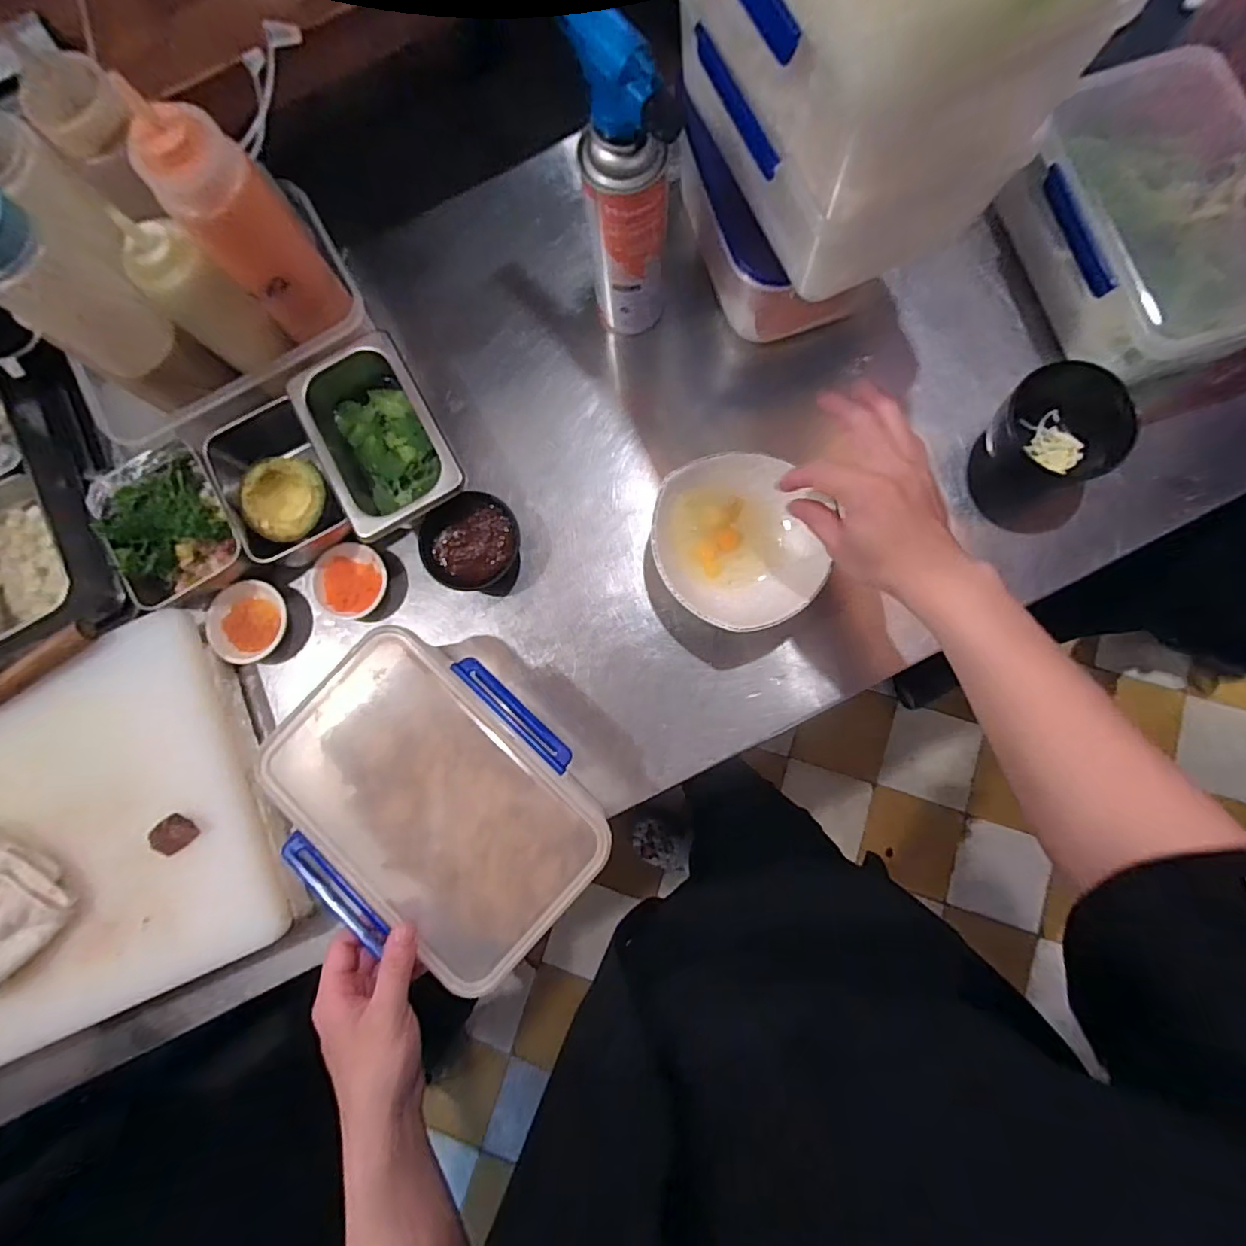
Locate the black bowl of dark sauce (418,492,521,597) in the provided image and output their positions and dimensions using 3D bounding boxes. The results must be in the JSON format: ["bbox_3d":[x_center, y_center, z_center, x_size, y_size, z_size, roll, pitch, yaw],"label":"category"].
[{"bbox_3d":[-0.139,-0.074,0.514,0.084,0.039,0.084,-1,82,4],"label":"black bowl of dark sauce"}]

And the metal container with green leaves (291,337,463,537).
[{"bbox_3d":[-0.219,-0.163,0.518,0.108,0.069,0.171,-29,81,0],"label":"metal container with green leaves"}]

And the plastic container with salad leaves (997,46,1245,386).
[{"bbox_3d":[0.454,-0.327,0.481,0.171,0.100,0.230,-19,81,1],"label":"plastic container with salad leaves"}]

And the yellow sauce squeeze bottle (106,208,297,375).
[{"bbox_3d":[-0.336,-0.258,0.450,0.059,0.113,0.057,37,86,8],"label":"yellow sauce squeeze bottle"}]

